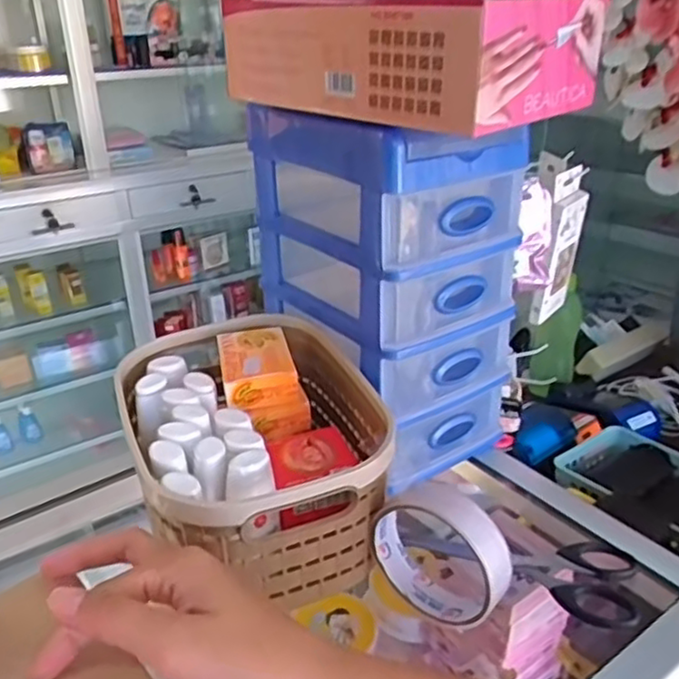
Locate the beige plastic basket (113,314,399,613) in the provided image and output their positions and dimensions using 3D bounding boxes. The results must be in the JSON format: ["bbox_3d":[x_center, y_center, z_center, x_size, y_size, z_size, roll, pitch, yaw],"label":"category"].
[{"bbox_3d":[-0.057,0.075,0.475,0.151,0.095,0.191,-11,27,-19],"label":"beige plastic basket"}]

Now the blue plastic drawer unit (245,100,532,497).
[{"bbox_3d":[0.031,-0.048,0.549,0.132,0.260,0.169,-20,31,-34],"label":"blue plastic drawer unit"}]

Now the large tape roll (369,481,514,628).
[{"bbox_3d":[0.061,0.127,0.409,0.087,0.081,0.028,19,32,36],"label":"large tape roll"}]

